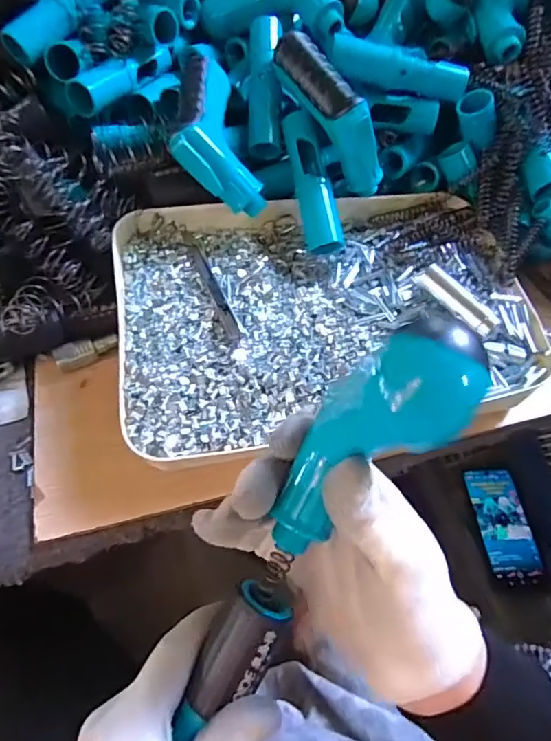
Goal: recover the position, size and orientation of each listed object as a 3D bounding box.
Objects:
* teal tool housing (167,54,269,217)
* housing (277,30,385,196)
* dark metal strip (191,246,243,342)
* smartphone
[{"bbox_3d":[-0.055,-0.195,0.407,0.063,0.040,0.134,-13,80,-11],"label":"teal tool housing"},{"bbox_3d":[0.046,-0.220,0.418,0.039,0.064,0.141,-32,90,-22],"label":"housing"},{"bbox_3d":[-0.049,-0.068,0.399,0.011,0.010,0.112,-18,58,-14],"label":"dark metal strip"},{"bbox_3d":[0.303,0.204,0.669,0.071,0.008,0.154,-2,56,-8],"label":"smartphone"}]

